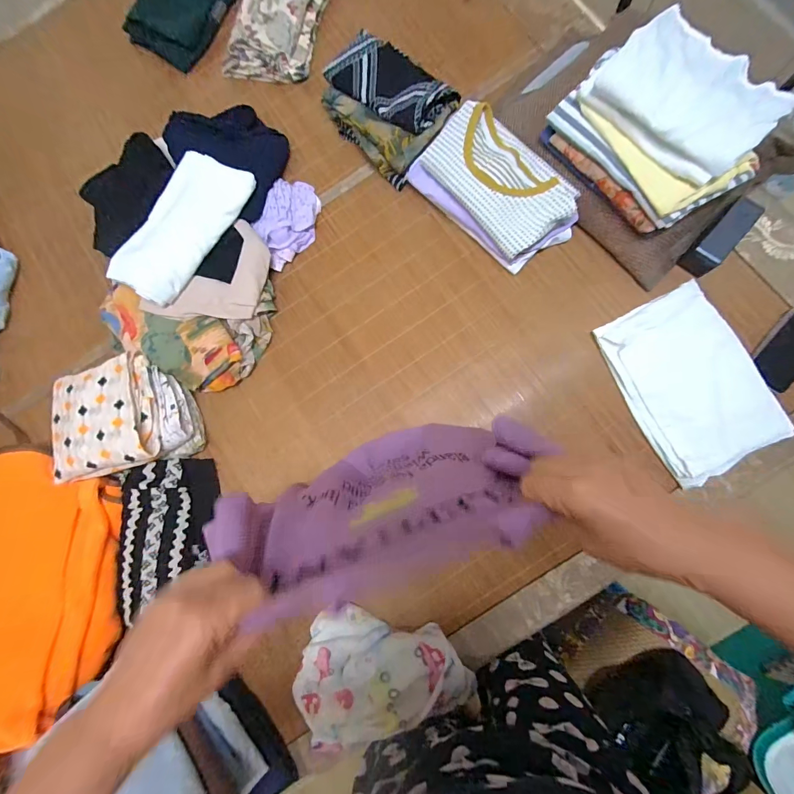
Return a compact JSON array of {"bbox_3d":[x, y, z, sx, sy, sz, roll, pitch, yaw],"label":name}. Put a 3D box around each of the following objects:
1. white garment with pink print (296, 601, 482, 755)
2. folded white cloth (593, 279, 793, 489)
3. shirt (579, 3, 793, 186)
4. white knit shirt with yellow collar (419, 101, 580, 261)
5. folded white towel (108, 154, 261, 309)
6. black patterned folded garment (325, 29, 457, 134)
[{"bbox_3d":[-0.036,0.439,0.593,0.264,0.096,0.181,-25,81,2],"label":"white garment with pink print"},{"bbox_3d":[0.485,-0.029,0.602,0.191,0.042,0.284,-27,81,4],"label":"folded white cloth"},{"bbox_3d":[0.415,-0.437,0.521,0.160,0.047,0.243,-40,80,0],"label":"shirt"},{"bbox_3d":[0.178,-0.393,0.640,0.149,0.031,0.275,-38,80,0],"label":"white knit shirt with yellow collar"},{"bbox_3d":[-0.397,-0.316,0.666,0.148,0.020,0.290,25,79,3],"label":"folded white towel"},{"bbox_3d":[-0.016,-0.603,0.684,0.272,0.042,0.127,44,89,10],"label":"black patterned folded garment"}]

